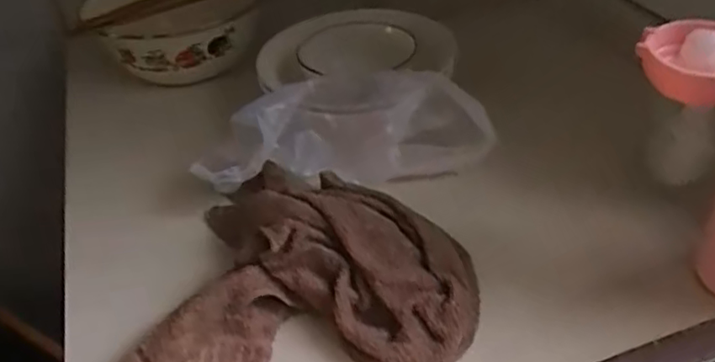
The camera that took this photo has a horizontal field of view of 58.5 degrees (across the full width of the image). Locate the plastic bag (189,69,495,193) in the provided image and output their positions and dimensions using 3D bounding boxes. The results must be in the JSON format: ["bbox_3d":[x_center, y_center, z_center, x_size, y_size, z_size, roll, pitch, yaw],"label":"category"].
[{"bbox_3d":[-0.010,-0.044,0.553,0.247,0.088,0.070,-8,38,-4],"label":"plastic bag"}]

